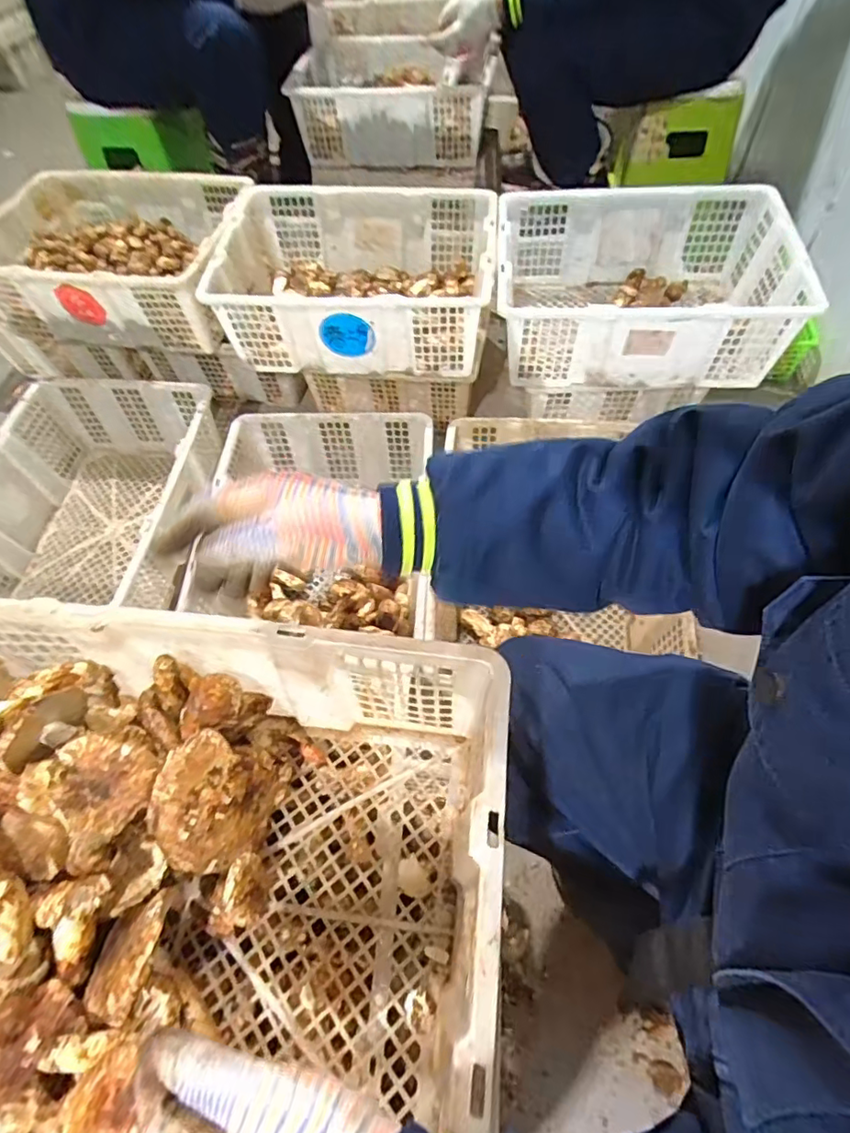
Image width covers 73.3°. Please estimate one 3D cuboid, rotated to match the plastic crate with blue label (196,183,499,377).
[{"bbox_3d":[-0.119,-0.520,1.035,0.466,0.155,0.344,3,59,5],"label":"plastic crate with blue label"}]

